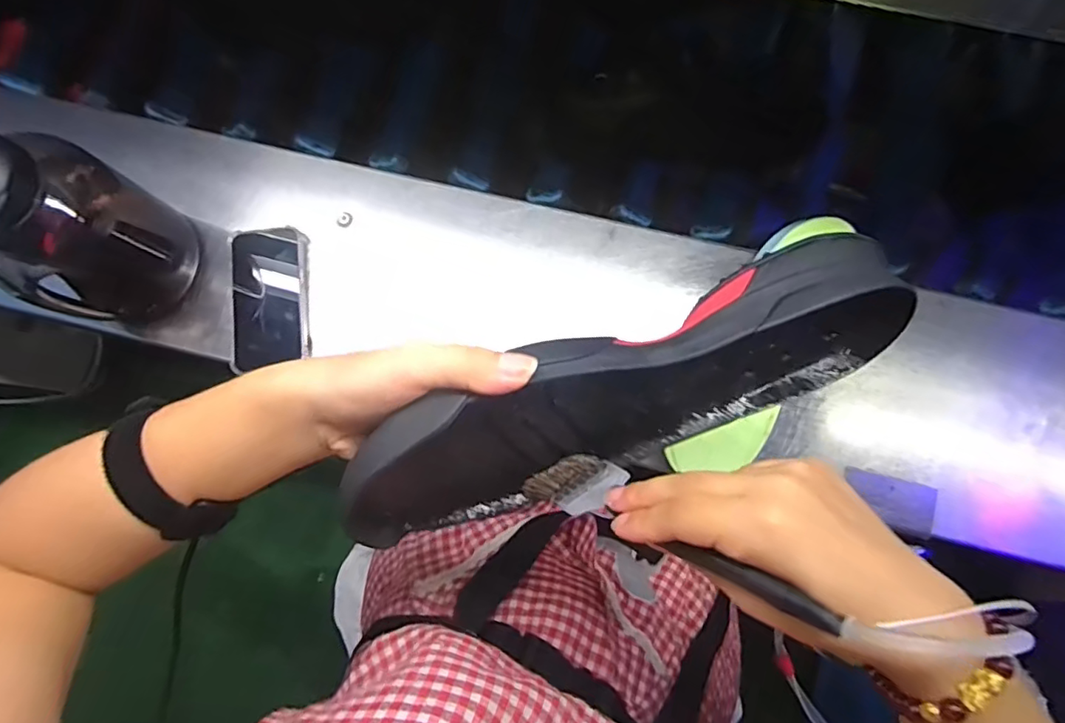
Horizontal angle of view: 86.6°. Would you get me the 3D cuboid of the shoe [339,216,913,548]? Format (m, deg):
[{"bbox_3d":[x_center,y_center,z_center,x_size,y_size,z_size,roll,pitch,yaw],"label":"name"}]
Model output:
[{"bbox_3d":[0.052,0.022,0.303,0.299,0.116,0.086,-19,80,-9],"label":"shoe"}]

